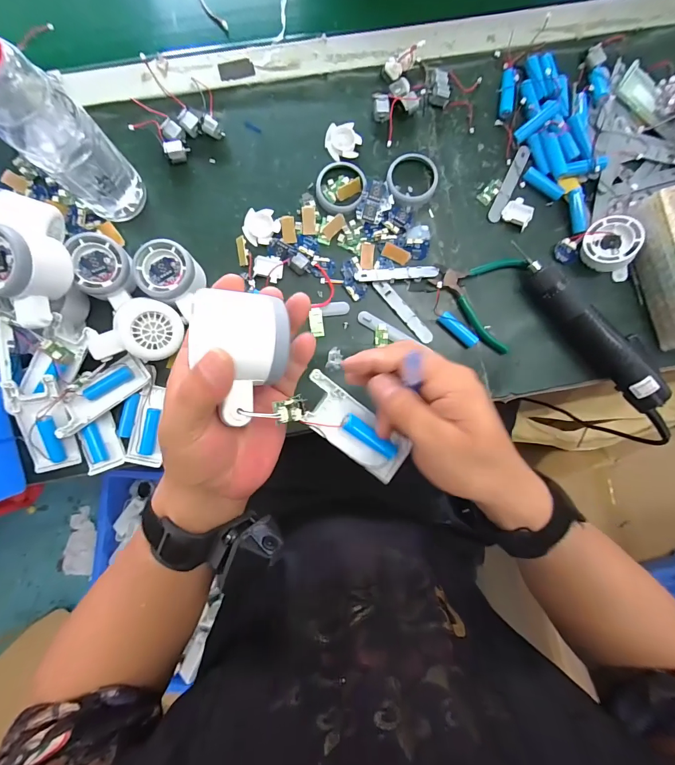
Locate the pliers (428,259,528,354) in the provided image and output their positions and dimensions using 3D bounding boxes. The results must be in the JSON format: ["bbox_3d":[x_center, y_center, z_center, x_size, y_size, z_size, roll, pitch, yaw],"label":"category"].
[{"bbox_3d":[0.160,-0.100,0.415,0.102,0.012,0.104,19,88,-1],"label":"pliers"}]

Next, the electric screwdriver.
[{"bbox_3d":[0.293,-0.045,0.404,0.041,0.049,0.260,-39,90,-2],"label":"electric screwdriver"}]

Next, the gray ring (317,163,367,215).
[{"bbox_3d":[0.004,-0.224,0.412,0.056,0.008,0.058,0,88,-2],"label":"gray ring"}]

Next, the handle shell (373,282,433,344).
[{"bbox_3d":[0.076,-0.081,0.416,0.015,0.004,0.090,-42,90,-2],"label":"handle shell"}]

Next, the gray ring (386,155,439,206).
[{"bbox_3d":[0.086,-0.235,0.418,0.058,0.012,0.057,0,88,-2],"label":"gray ring"}]

